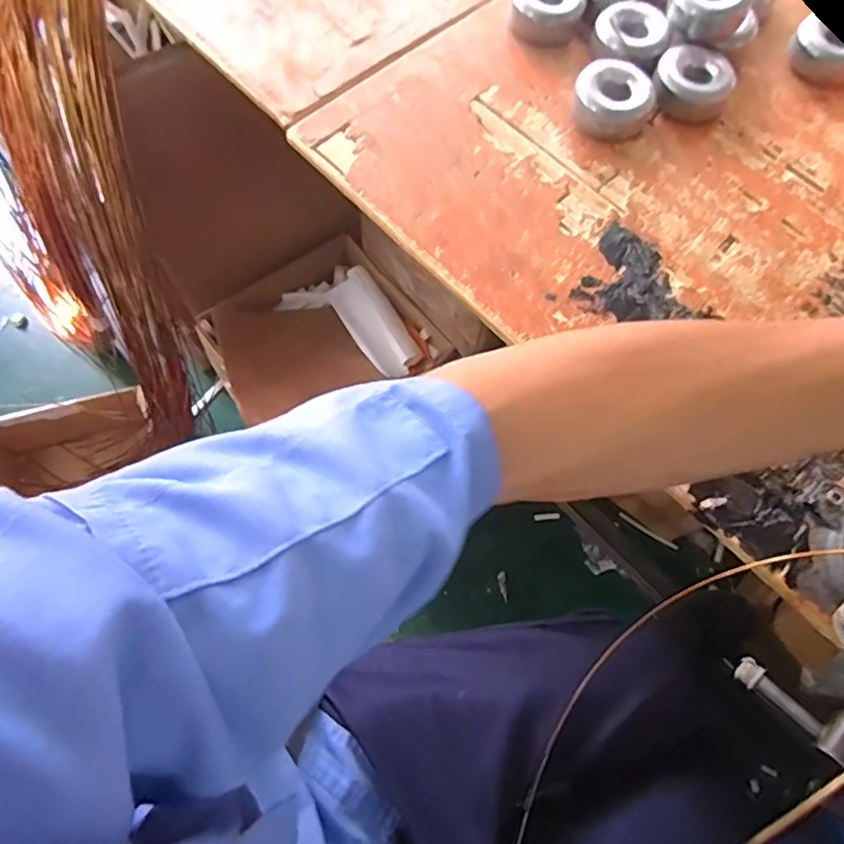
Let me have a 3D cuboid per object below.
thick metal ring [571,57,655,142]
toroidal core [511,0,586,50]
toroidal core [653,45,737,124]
[{"bbox_3d":[0.179,-0.301,0.550,0.075,0.034,0.068,18,70,5],"label":"thick metal ring"},{"bbox_3d":[0.127,-0.421,0.595,0.069,0.033,0.077,9,70,2],"label":"toroidal core"},{"bbox_3d":[0.262,-0.327,0.565,0.075,0.033,0.074,1,70,-1],"label":"toroidal core"}]

